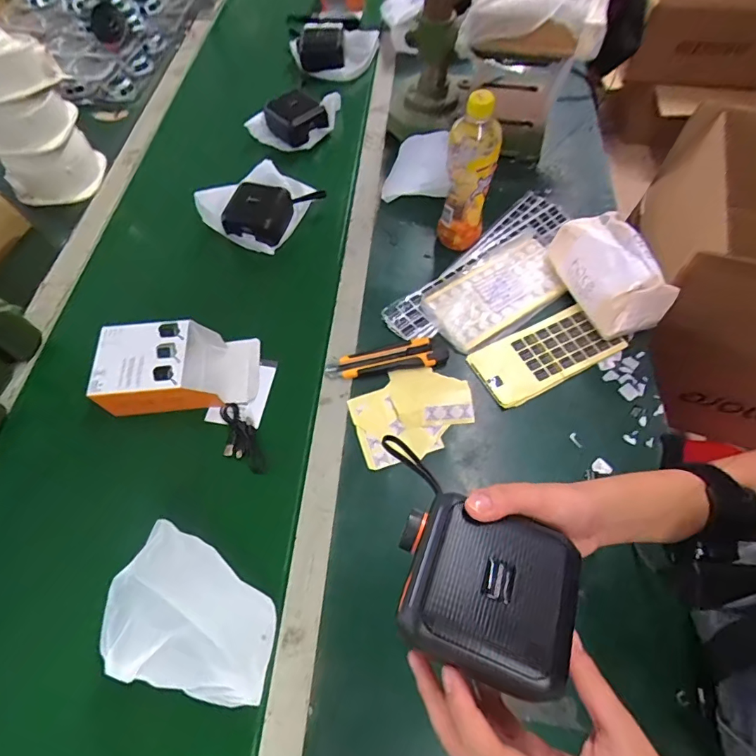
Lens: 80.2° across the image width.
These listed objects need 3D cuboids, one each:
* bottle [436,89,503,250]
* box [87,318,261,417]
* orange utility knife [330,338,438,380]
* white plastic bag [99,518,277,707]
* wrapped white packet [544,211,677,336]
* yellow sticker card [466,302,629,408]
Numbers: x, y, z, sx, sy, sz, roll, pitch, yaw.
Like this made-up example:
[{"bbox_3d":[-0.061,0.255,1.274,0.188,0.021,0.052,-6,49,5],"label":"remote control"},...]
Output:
[{"bbox_3d":[0.125,-0.278,0.618,0.067,0.217,0.066,11,65,5],"label":"bottle"},{"bbox_3d":[-0.251,-0.015,0.573,0.177,0.071,0.101,-3,66,-3],"label":"box"},{"bbox_3d":[0.012,-0.026,0.598,0.157,0.016,0.039,-6,66,-4],"label":"orange utility knife"},{"bbox_3d":[-0.172,0.231,0.436,0.152,0.077,0.124,17,67,6],"label":"white plastic bag"},{"bbox_3d":[0.311,-0.140,0.610,0.095,0.089,0.162,-22,66,-10],"label":"wrapped white packet"},{"bbox_3d":[0.225,-0.035,0.606,0.193,0.010,0.090,-26,69,-12],"label":"yellow sticker card"}]

